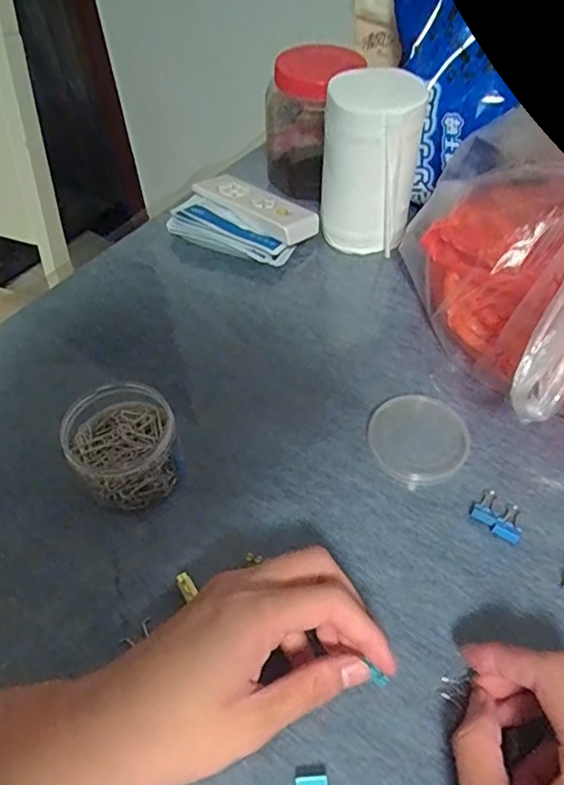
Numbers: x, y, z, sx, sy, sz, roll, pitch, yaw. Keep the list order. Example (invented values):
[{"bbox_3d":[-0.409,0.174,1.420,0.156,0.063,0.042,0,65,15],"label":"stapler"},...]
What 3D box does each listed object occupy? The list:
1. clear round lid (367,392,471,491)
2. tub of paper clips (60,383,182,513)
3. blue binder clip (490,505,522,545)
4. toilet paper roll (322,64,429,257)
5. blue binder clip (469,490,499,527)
[{"bbox_3d":[0.097,0.031,0.385,0.067,0.009,0.067,-1,51,1],"label":"clear round lid"},{"bbox_3d":[-0.102,0.035,0.358,0.067,0.052,0.065,-1,51,1],"label":"tub of paper clips"},{"bbox_3d":[0.146,0.083,0.345,0.017,0.004,0.026,36,60,26],"label":"blue binder clip"},{"bbox_3d":[0.077,-0.203,0.489,0.080,0.140,0.075,4,51,5],"label":"toilet paper roll"},{"bbox_3d":[0.134,0.074,0.352,0.016,0.004,0.025,32,59,25],"label":"blue binder clip"}]

